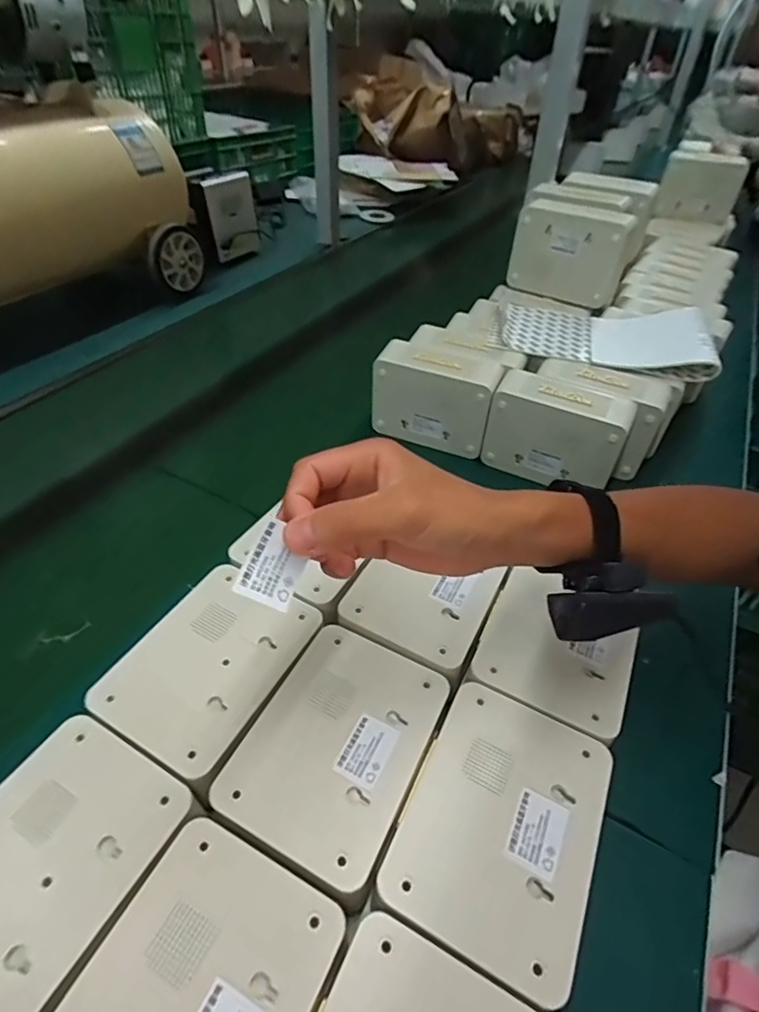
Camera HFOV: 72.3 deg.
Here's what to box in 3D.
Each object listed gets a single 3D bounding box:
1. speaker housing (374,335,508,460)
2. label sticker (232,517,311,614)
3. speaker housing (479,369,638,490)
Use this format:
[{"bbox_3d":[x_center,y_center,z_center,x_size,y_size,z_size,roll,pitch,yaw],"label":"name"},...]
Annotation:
[{"bbox_3d":[0.068,-0.130,0.620,0.140,0.109,0.057,18,45,16],"label":"speaker housing"},{"bbox_3d":[-0.051,0.030,0.257,0.028,0.005,0.038,30,71,-18],"label":"label sticker"},{"bbox_3d":[0.195,-0.084,0.576,0.139,0.100,0.059,22,46,20],"label":"speaker housing"}]

